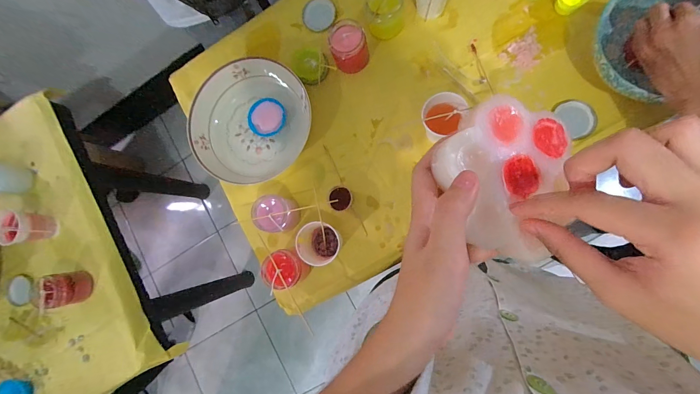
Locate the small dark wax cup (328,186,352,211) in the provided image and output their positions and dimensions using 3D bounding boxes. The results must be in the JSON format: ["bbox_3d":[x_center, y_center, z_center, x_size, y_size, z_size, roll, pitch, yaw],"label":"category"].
[{"bbox_3d":[-0.018,0.002,0.581,0.044,0.034,0.045,-1,86,7],"label":"small dark wax cup"}]

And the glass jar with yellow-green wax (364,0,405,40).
[{"bbox_3d":[0.068,-0.343,0.582,0.078,0.076,0.067,-7,85,7],"label":"glass jar with yellow-green wax"}]

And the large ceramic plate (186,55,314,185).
[{"bbox_3d":[-0.196,-0.152,0.614,0.232,0.046,0.223,-1,86,7],"label":"large ceramic plate"}]

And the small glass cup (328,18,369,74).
[{"bbox_3d":[0.000,-0.276,0.586,0.065,0.067,0.076,-5,85,7],"label":"small glass cup"}]

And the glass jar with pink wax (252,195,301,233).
[{"bbox_3d":[-0.135,0.031,0.574,0.067,0.084,0.063,-1,86,7],"label":"glass jar with pink wax"}]

